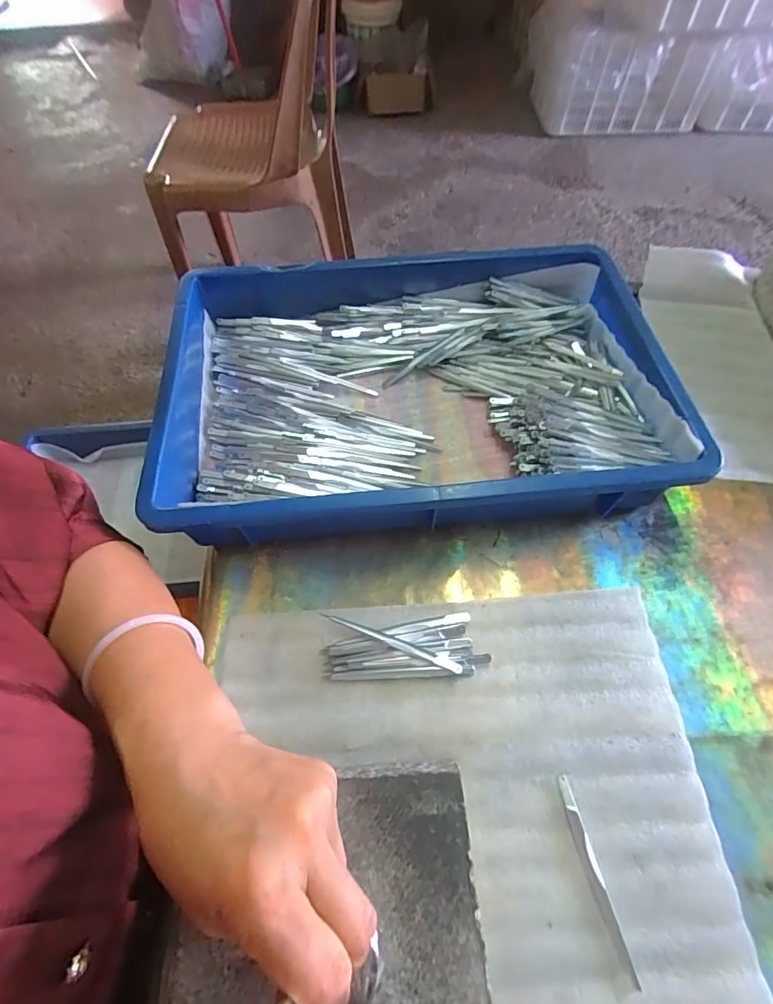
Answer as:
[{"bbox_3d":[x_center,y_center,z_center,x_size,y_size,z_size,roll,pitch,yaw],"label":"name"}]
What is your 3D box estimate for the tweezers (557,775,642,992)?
[{"bbox_3d":[0.124,0.222,0.280,0.010,0.004,0.101,-9,61,-6],"label":"tweezers"}]

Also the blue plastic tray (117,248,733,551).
[{"bbox_3d":[0.016,-0.107,0.426,0.420,0.073,0.279,-4,60,-4],"label":"blue plastic tray"}]

